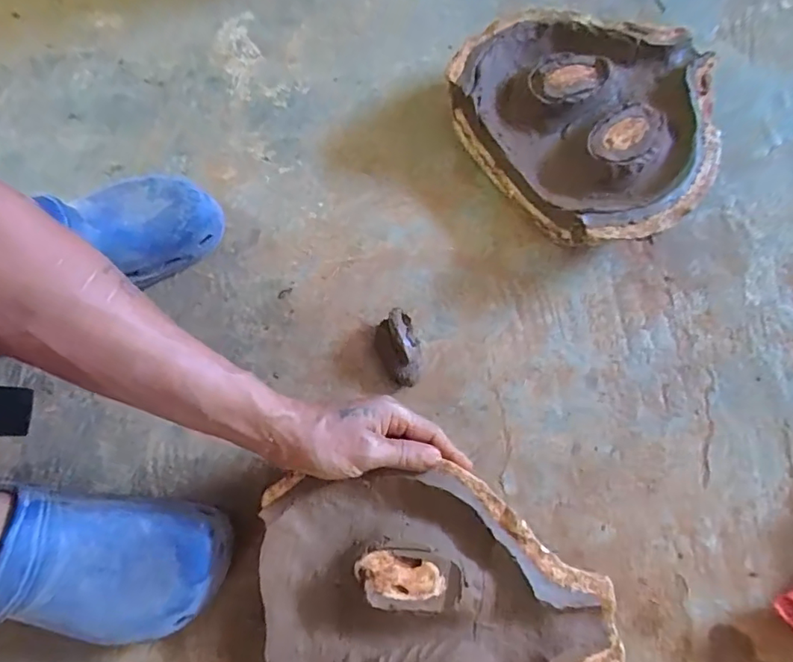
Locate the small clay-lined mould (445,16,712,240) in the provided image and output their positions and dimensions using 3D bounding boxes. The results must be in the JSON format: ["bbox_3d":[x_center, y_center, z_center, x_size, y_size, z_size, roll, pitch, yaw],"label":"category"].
[{"bbox_3d":[0.214,-0.229,0.543,0.252,0.069,0.280,-35,75,-8],"label":"small clay-lined mould"}]

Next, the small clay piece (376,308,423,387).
[{"bbox_3d":[0.002,0.017,0.486,0.037,0.026,0.071,-17,73,-5],"label":"small clay piece"}]

